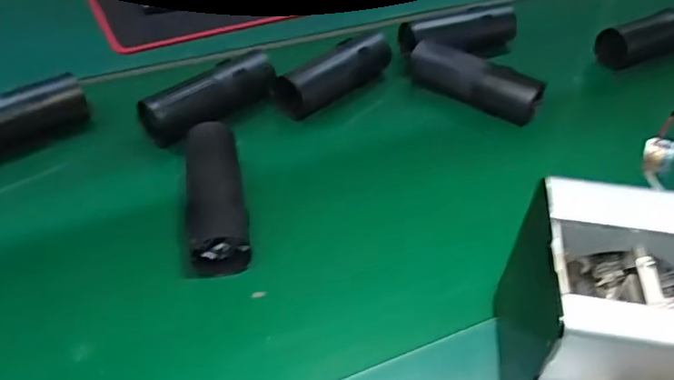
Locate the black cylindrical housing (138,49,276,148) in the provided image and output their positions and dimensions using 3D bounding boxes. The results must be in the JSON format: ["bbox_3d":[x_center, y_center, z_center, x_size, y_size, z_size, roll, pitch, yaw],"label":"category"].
[{"bbox_3d":[-0.147,-0.106,0.662,0.160,0.059,0.053,-28,50,-26],"label":"black cylindrical housing"}]

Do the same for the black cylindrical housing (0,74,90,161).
[{"bbox_3d":[-0.354,-0.069,0.619,0.155,0.063,0.050,-25,49,-24],"label":"black cylindrical housing"}]

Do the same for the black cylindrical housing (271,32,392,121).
[{"bbox_3d":[-0.004,-0.147,0.711,0.166,0.058,0.050,-33,53,-29],"label":"black cylindrical housing"}]

